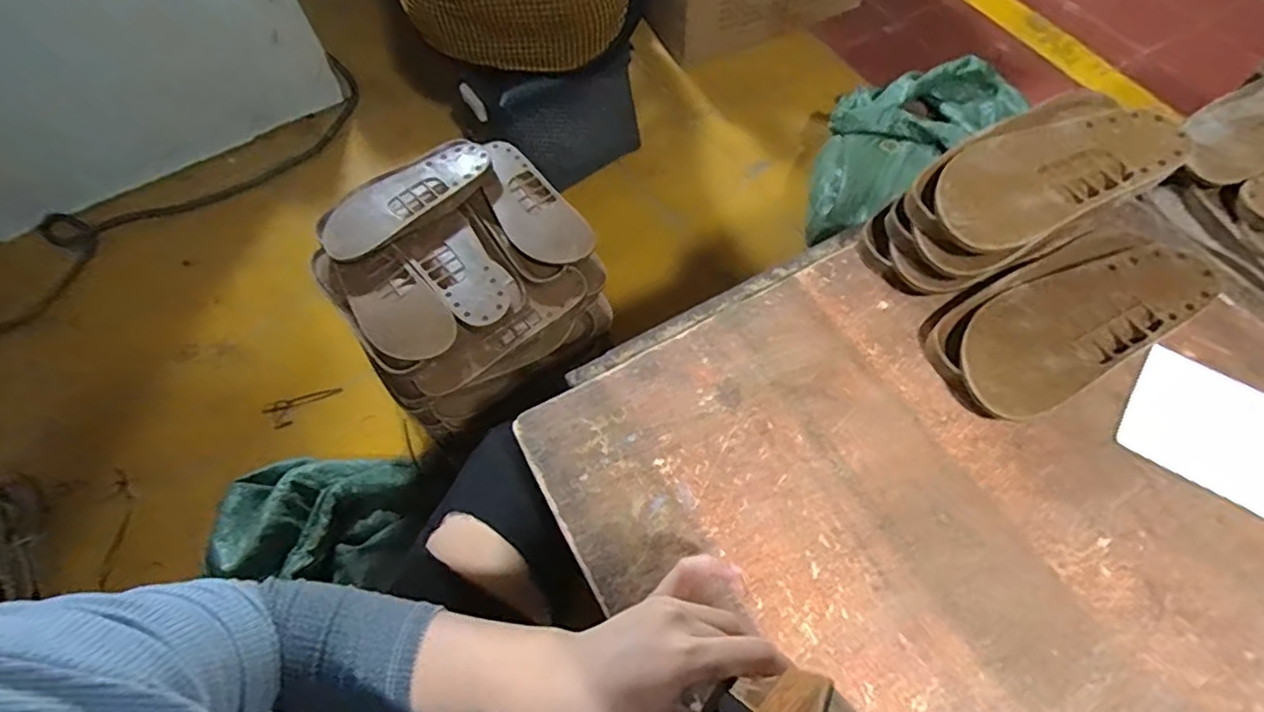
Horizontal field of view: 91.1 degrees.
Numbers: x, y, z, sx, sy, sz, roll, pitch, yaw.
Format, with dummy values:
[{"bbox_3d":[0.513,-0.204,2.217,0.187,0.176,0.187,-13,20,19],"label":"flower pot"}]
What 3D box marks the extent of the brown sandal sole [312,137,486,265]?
[{"bbox_3d":[-0.292,-0.203,0.806,0.237,0.032,0.097,-39,69,-16],"label":"brown sandal sole"}]

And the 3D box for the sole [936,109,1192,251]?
[{"bbox_3d":[0.339,-0.149,0.493,0.224,0.015,0.087,-24,66,-10],"label":"sole"}]

